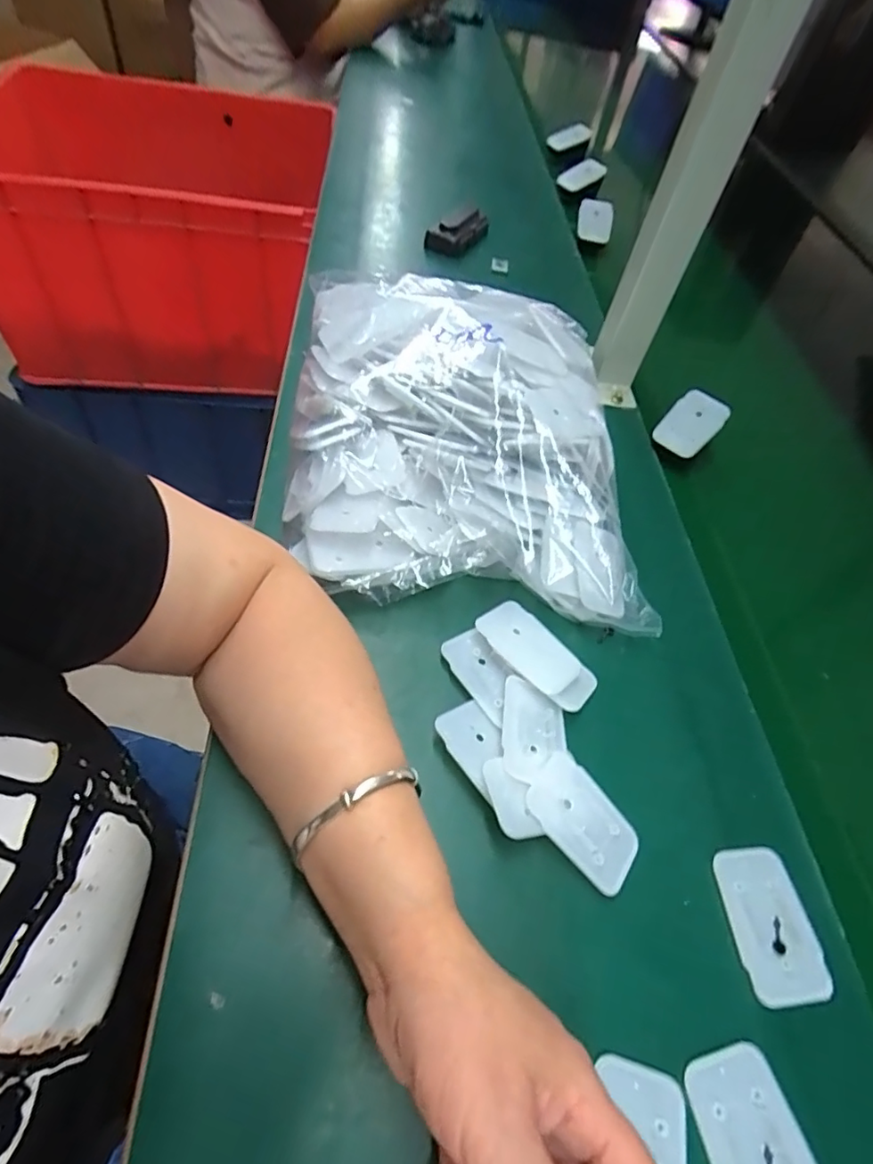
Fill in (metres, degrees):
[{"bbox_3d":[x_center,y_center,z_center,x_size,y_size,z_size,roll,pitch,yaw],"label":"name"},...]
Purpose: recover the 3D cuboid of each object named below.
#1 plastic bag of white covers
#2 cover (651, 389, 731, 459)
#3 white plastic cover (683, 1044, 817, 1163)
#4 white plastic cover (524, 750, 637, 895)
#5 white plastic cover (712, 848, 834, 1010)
[{"bbox_3d":[0.014,-0.118,0.446,0.248,0.093,0.319,-1,56,-6],"label":"plastic bag of white covers"},{"bbox_3d":[0.236,-0.146,0.520,0.046,0.007,0.061,38,99,0],"label":"cover"},{"bbox_3d":[0.141,0.250,0.244,0.045,0.004,0.070,-10,57,-12],"label":"white plastic cover"},{"bbox_3d":[0.081,0.132,0.309,0.067,0.004,0.043,45,53,5],"label":"white plastic cover"},{"bbox_3d":[0.178,0.181,0.298,0.043,0.004,0.070,-1,56,-6],"label":"white plastic cover"}]

